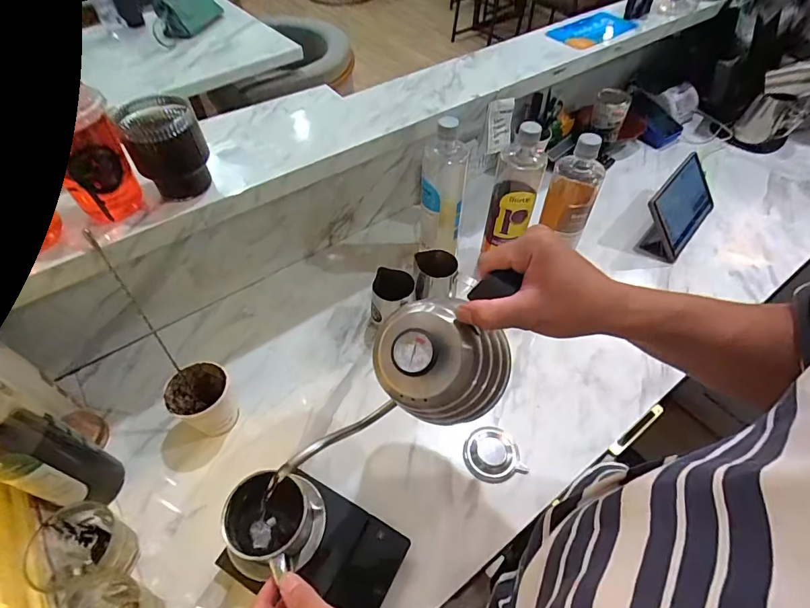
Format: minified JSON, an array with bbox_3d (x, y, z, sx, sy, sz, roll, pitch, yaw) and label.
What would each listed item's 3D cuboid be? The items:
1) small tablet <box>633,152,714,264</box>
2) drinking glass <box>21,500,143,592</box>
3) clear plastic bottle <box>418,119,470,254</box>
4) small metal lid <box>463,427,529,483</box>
[{"bbox_3d":[0.527,-0.182,0.833,0.086,0.113,0.222,36,60,25],"label":"small tablet"},{"bbox_3d":[-0.353,0.274,0.486,0.088,0.081,0.077,23,55,17],"label":"drinking glass"},{"bbox_3d":[0.061,-0.173,0.731,0.066,0.283,0.079,5,51,4],"label":"clear plastic bottle"},{"bbox_3d":[0.118,0.204,0.595,0.076,0.009,0.073,0,51,0],"label":"small metal lid"}]

